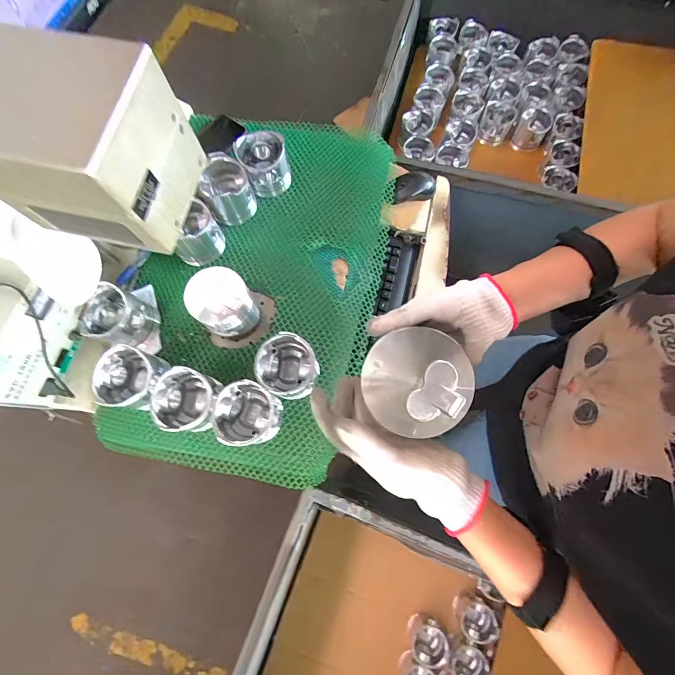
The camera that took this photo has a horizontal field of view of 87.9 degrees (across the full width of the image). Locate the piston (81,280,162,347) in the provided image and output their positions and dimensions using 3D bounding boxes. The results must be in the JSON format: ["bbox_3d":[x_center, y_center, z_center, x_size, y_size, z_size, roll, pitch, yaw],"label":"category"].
[{"bbox_3d":[-0.369,-0.034,0.595,0.090,0.081,0.092,0,74,1],"label":"piston"}]

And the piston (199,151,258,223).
[{"bbox_3d":[-0.205,-0.274,0.651,0.086,0.088,0.083,-21,74,-5],"label":"piston"}]

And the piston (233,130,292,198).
[{"bbox_3d":[-0.139,-0.334,0.668,0.086,0.092,0.081,0,74,1],"label":"piston"}]

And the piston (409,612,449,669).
[{"bbox_3d":[0.237,0.799,0.939,0.092,0.095,0.104,-20,74,-4],"label":"piston"}]

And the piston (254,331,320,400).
[{"bbox_3d":[-0.077,0.049,0.556,0.089,0.084,0.092,-29,75,-7],"label":"piston"}]

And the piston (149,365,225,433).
[{"bbox_3d":[-0.227,0.100,0.548,0.088,0.085,0.093,2,74,2],"label":"piston"}]

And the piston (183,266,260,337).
[{"bbox_3d":[-0.179,-0.052,0.557,0.085,0.107,0.078,0,74,1],"label":"piston"}]

